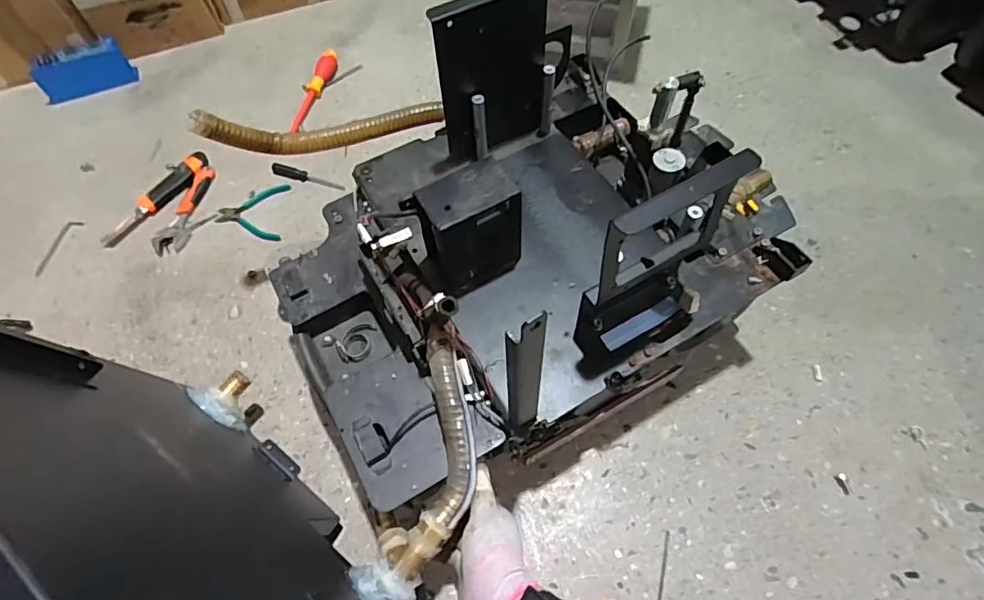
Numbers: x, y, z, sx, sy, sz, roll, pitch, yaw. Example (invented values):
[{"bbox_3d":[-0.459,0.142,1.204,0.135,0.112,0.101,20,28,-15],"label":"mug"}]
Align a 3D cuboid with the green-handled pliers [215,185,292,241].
[{"bbox_3d":[-0.400,-0.145,0.898,0.113,0.007,0.112,-1,60,2],"label":"green-handled pliers"}]

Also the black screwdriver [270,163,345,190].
[{"bbox_3d":[-0.321,-0.212,0.936,0.138,0.019,0.024,15,62,10],"label":"black screwdriver"}]

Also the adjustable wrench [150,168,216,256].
[{"bbox_3d":[-0.513,-0.154,0.904,0.055,0.012,0.178,5,60,5],"label":"adjustable wrench"}]

